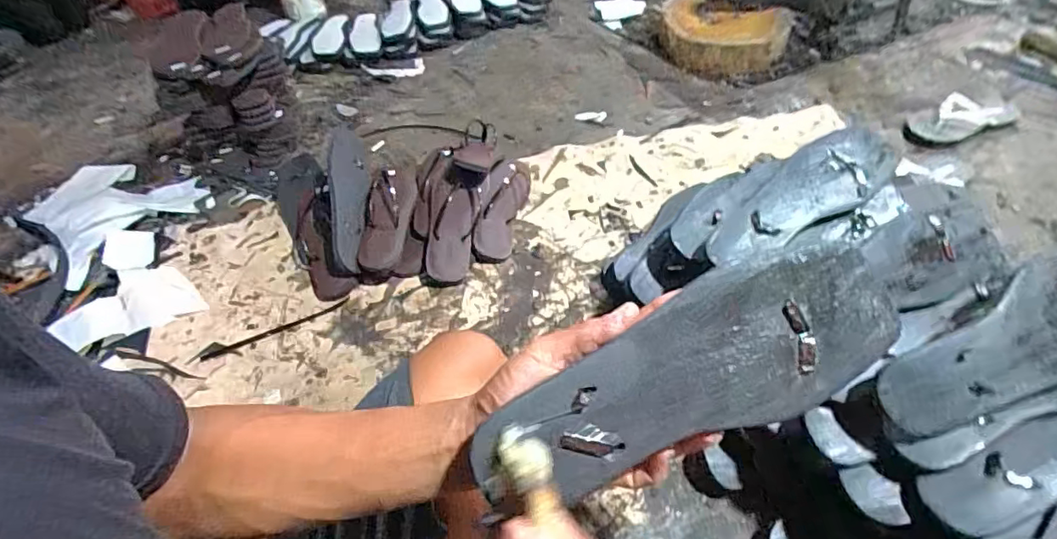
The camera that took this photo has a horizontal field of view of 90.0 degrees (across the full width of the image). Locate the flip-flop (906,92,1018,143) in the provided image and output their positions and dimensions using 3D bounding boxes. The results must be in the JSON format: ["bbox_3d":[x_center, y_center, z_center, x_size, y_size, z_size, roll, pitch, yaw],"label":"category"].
[{"bbox_3d":[0.896,-0.314,1.090,0.207,0.051,0.085,-17,48,-10],"label":"flip-flop"}]

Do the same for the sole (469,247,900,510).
[{"bbox_3d":[0.093,0.059,0.309,0.258,0.007,0.089,-18,88,-5],"label":"sole"}]

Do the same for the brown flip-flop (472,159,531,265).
[{"bbox_3d":[-0.050,-0.117,0.964,0.081,0.045,0.263,25,51,-14],"label":"brown flip-flop"}]

